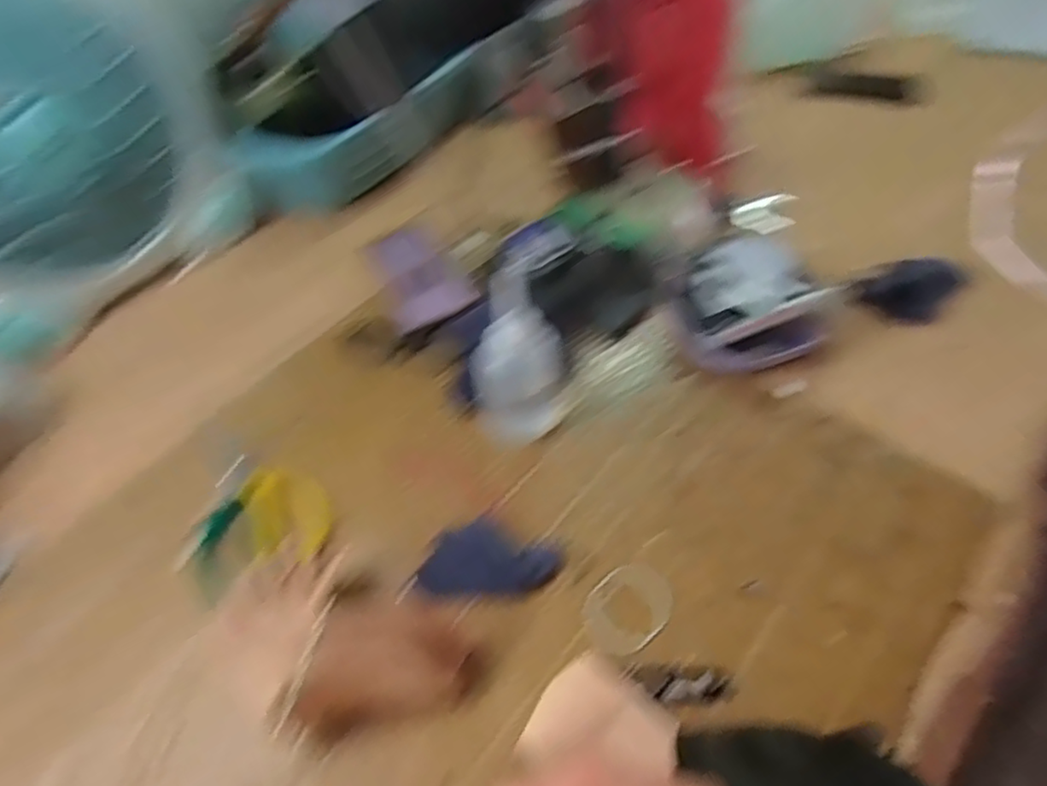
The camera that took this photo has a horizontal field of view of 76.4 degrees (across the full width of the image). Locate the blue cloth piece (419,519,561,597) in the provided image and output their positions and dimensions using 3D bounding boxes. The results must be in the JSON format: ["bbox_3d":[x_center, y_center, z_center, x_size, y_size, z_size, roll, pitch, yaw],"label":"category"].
[{"bbox_3d":[-0.025,0.128,0.523,0.105,0.016,0.053,-1,52,2],"label":"blue cloth piece"}]

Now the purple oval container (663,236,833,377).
[{"bbox_3d":[0.212,-0.088,0.635,0.126,0.076,0.112,-12,52,-7],"label":"purple oval container"}]

